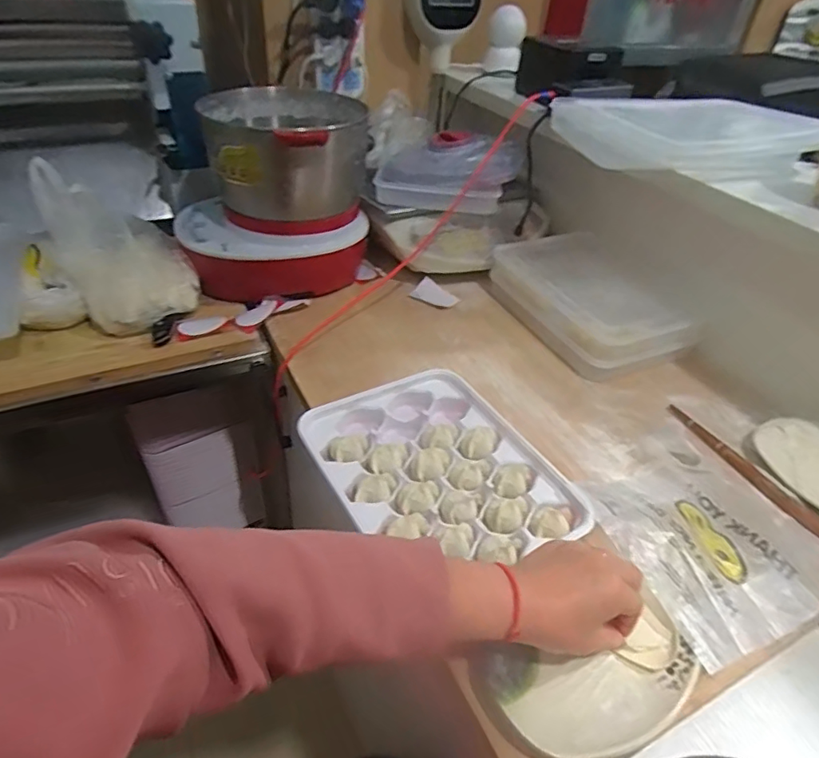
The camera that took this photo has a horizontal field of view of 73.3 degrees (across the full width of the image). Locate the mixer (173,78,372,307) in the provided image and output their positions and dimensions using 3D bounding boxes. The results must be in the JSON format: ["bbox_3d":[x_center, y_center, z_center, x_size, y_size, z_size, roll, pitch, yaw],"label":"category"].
[{"bbox_3d":[-0.220,-0.292,0.889,0.296,0.258,0.247,-9,41,-16],"label":"mixer"}]

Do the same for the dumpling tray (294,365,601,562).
[{"bbox_3d":[0.032,0.102,0.605,0.223,0.033,0.284,-19,45,-27],"label":"dumpling tray"}]

